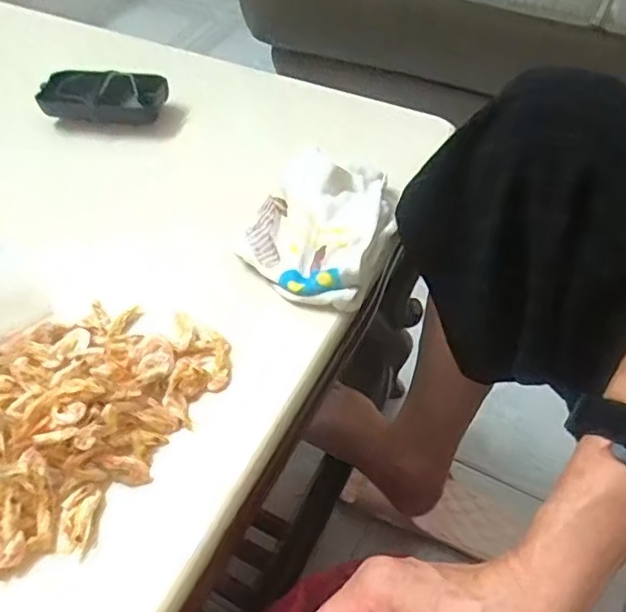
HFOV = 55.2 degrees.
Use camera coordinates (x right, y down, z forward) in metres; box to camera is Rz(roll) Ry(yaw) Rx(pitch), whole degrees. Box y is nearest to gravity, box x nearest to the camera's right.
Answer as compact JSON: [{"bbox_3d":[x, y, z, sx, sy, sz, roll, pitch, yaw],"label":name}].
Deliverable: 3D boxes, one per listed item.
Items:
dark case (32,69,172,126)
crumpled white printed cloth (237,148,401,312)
[{"bbox_3d":[-0.188,-0.188,0.534,0.110,0.022,0.050,8,54,10],"label":"dark case"},{"bbox_3d":[0.006,-0.059,0.431,0.095,0.031,0.122,19,56,17],"label":"crumpled white printed cloth"}]

